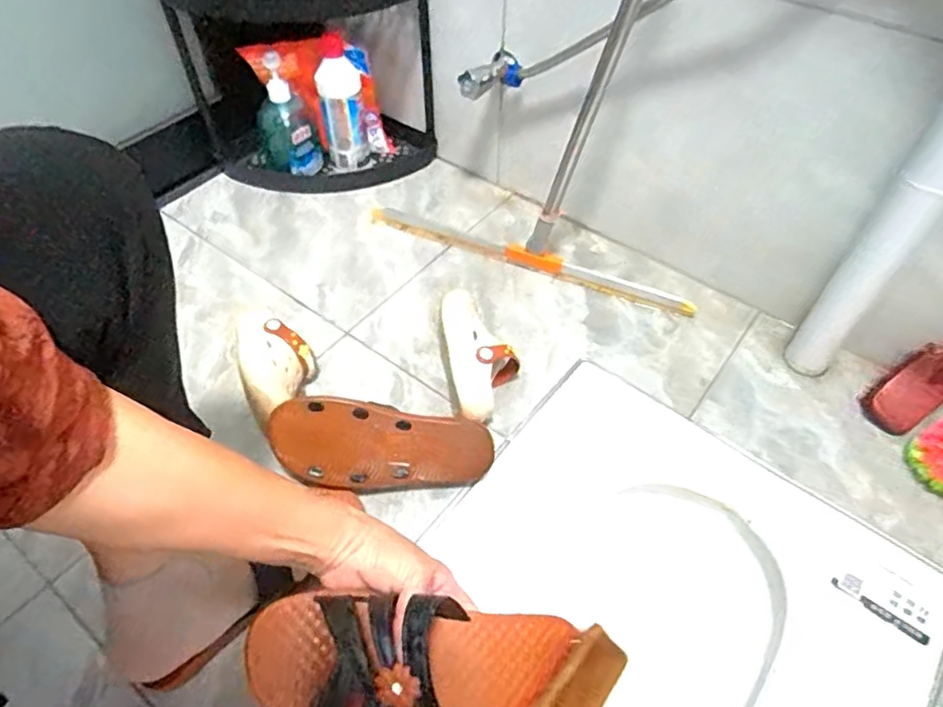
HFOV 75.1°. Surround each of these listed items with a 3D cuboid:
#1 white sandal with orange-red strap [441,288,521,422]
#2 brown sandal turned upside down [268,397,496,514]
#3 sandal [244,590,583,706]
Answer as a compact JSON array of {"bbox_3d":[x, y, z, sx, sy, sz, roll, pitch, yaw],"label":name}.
[{"bbox_3d":[0.009,0.004,0.707,0.078,0.076,0.160,-9,52,-8],"label":"white sandal with orange-red strap"},{"bbox_3d":[-0.093,0.097,0.654,0.219,0.065,0.094,1,86,-4],"label":"brown sandal turned upside down"},{"bbox_3d":[-0.028,0.195,0.396,0.219,0.060,0.085,6,51,-11],"label":"sandal"}]

